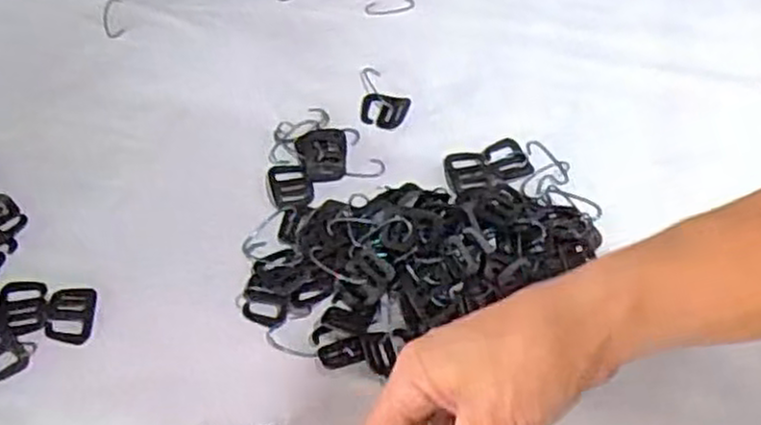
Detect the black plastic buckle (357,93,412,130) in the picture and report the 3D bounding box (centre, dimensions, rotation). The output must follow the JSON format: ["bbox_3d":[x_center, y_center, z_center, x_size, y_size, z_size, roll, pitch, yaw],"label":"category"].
[{"bbox_3d":[0.002,-0.070,0.516,0.033,0.004,0.030,14,58,4],"label":"black plastic buckle"}]

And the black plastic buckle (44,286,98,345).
[{"bbox_3d":[-0.173,0.057,0.427,0.027,0.004,0.033,-5,59,-7],"label":"black plastic buckle"}]

